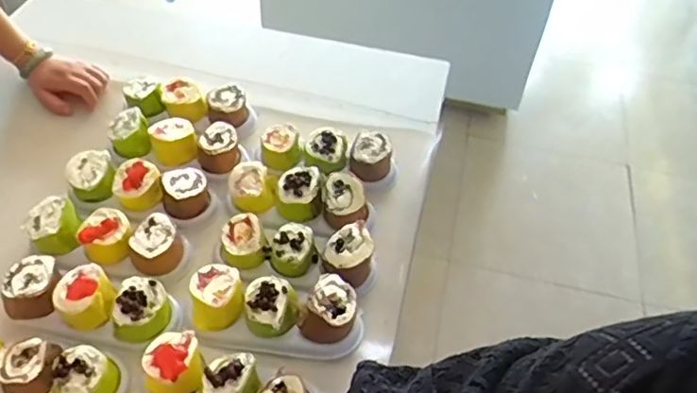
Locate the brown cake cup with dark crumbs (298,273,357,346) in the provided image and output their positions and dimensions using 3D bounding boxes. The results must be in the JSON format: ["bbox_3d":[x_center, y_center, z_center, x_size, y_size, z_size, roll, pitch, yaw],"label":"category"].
[{"bbox_3d":[-0.024,0.133,0.696,0.065,0.056,0.075,8,49,3],"label":"brown cake cup with dark crumbs"}]

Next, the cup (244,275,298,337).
[{"bbox_3d":[-0.093,0.130,0.696,0.061,0.051,0.057,2,49,-3],"label":"cup"}]

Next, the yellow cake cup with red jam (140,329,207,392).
[{"bbox_3d":[-0.187,0.182,0.645,0.060,0.055,0.060,2,49,-3],"label":"yellow cake cup with red jam"}]

